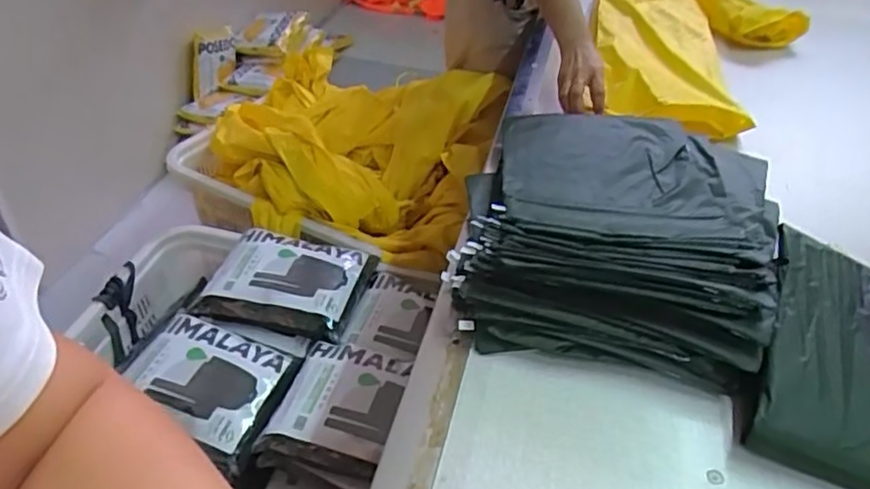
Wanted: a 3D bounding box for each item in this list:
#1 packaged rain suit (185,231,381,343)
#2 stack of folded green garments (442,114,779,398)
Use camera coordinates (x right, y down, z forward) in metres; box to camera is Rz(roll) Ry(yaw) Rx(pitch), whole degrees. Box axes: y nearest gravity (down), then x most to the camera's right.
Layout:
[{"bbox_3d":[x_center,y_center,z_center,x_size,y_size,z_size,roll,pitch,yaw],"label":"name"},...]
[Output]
[{"bbox_3d":[-0.298,0.078,1.255,0.304,0.089,0.239,11,40,8],"label":"packaged rain suit"},{"bbox_3d":[0.233,-0.050,0.774,0.358,0.080,0.486,11,40,7],"label":"stack of folded green garments"}]

